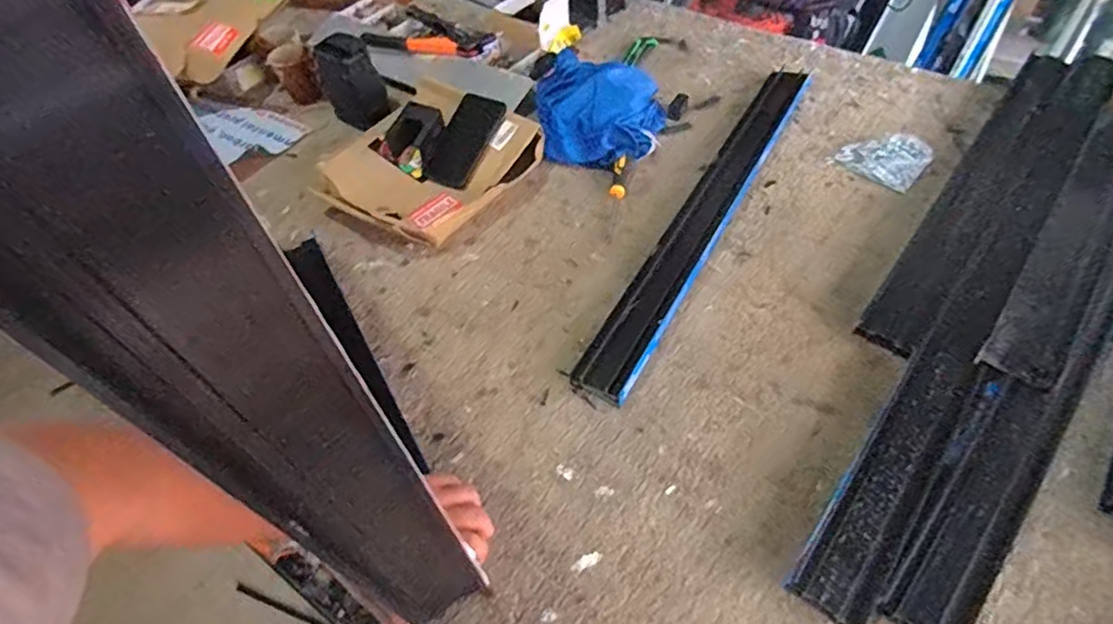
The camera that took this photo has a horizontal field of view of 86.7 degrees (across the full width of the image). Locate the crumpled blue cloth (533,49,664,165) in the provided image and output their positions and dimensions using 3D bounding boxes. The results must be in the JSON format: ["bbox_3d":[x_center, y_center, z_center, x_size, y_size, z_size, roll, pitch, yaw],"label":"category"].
[{"bbox_3d":[0.071,-0.356,0.980,0.209,0.106,0.245,-1,51,3],"label":"crumpled blue cloth"}]

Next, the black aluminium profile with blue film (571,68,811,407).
[{"bbox_3d":[0.232,-0.169,0.859,0.066,0.026,0.732,24,59,21],"label":"black aluminium profile with blue film"}]

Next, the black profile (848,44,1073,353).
[{"bbox_3d":[0.614,-0.189,0.843,0.072,0.026,0.699,32,59,26],"label":"black profile"}]

